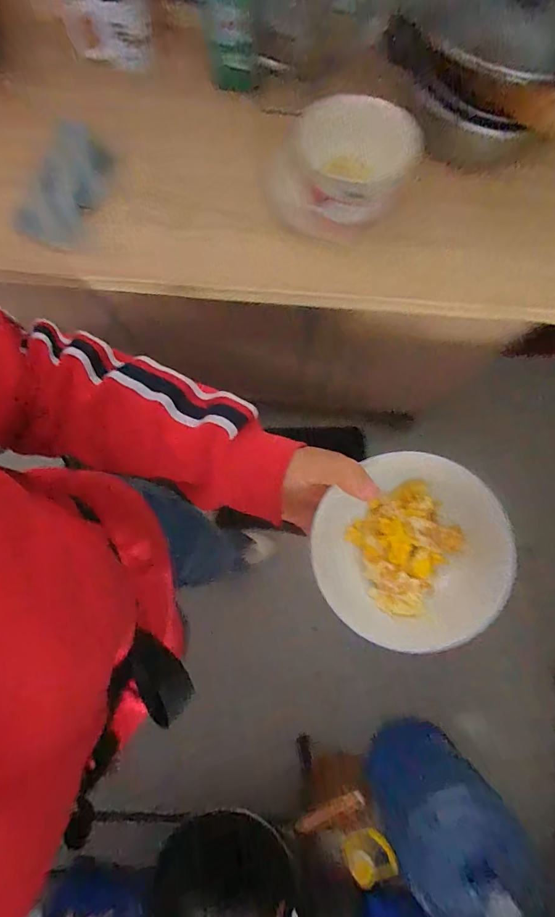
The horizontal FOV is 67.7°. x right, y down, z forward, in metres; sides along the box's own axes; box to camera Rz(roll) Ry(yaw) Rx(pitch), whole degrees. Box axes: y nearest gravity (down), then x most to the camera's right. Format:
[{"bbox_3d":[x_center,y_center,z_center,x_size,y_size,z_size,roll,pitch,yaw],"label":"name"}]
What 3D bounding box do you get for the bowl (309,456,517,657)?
[{"bbox_3d":[0.088,0.062,0.287,0.121,0.051,0.122,0,79,-1],"label":"bowl"}]

